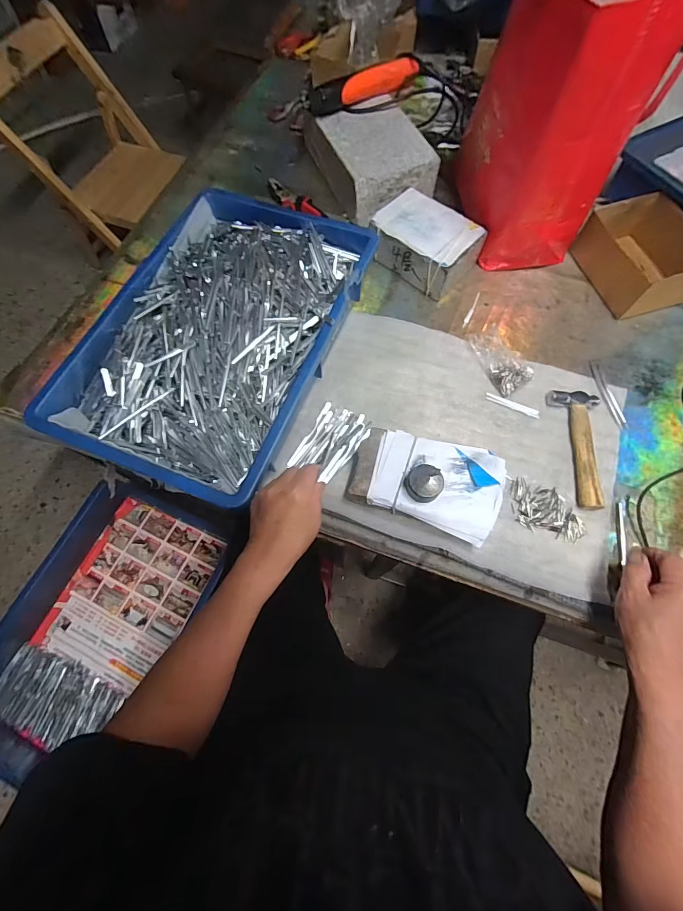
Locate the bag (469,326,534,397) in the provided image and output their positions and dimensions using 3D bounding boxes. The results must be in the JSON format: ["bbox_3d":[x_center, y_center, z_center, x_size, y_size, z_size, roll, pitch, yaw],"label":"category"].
[{"bbox_3d":[0.223,-0.136,0.509,0.056,0.036,0.090,-30,71,-11],"label":"bag"}]

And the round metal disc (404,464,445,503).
[{"bbox_3d":[0.093,0.032,0.413,0.039,0.022,0.038,0,68,1],"label":"round metal disc"}]

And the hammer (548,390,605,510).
[{"bbox_3d":[0.307,-0.010,0.468,0.058,0.016,0.156,2,68,2],"label":"hammer"}]

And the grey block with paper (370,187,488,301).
[{"bbox_3d":[0.129,-0.328,0.572,0.151,0.066,0.108,38,73,14],"label":"grey block with paper"}]

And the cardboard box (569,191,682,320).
[{"bbox_3d":[0.439,-0.293,0.548,0.115,0.077,0.156,-18,69,-6],"label":"cardboard box"}]

